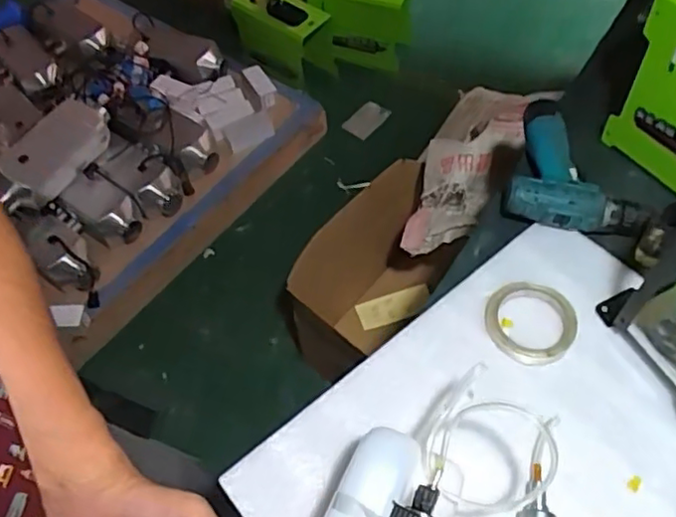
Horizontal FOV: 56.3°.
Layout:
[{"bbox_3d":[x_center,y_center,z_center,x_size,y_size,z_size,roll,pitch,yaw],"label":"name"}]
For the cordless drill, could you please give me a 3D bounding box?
[{"bbox_3d":[0.320,-0.112,0.832,0.175,0.051,0.172,13,59,12],"label":"cordless drill"}]

